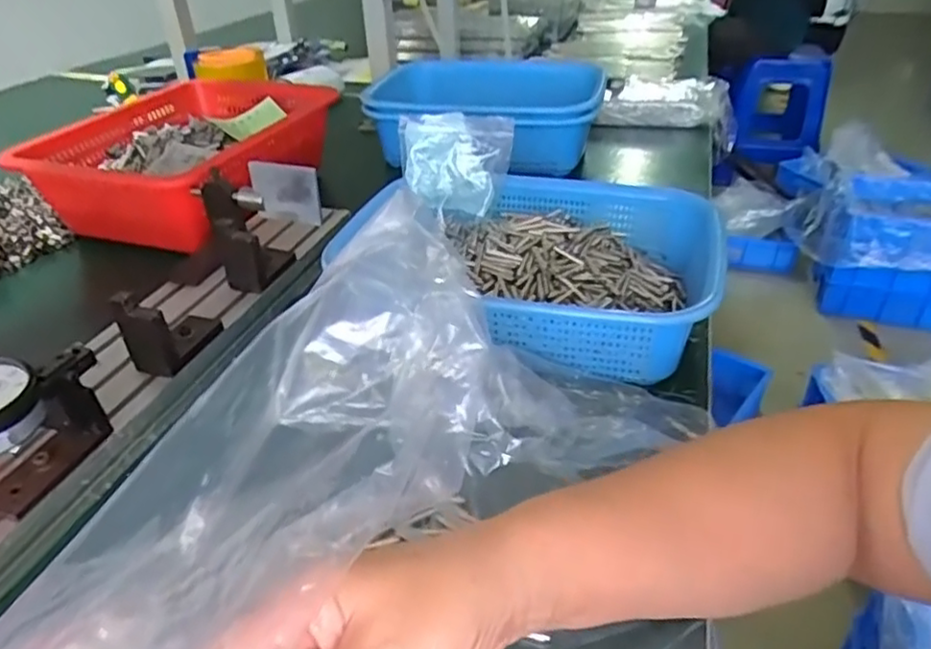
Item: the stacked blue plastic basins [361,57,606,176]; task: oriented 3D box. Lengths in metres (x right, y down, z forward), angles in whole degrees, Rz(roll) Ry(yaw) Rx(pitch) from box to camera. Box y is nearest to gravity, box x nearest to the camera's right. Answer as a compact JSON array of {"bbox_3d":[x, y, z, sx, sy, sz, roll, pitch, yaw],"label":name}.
[{"bbox_3d":[0.024,-0.283,0.850,0.294,0.091,0.264,7,35,11],"label":"stacked blue plastic basins"}]

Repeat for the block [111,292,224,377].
[{"bbox_3d":[-0.205,-0.002,0.451,0.031,0.067,0.057,10,36,14],"label":"block"}]

